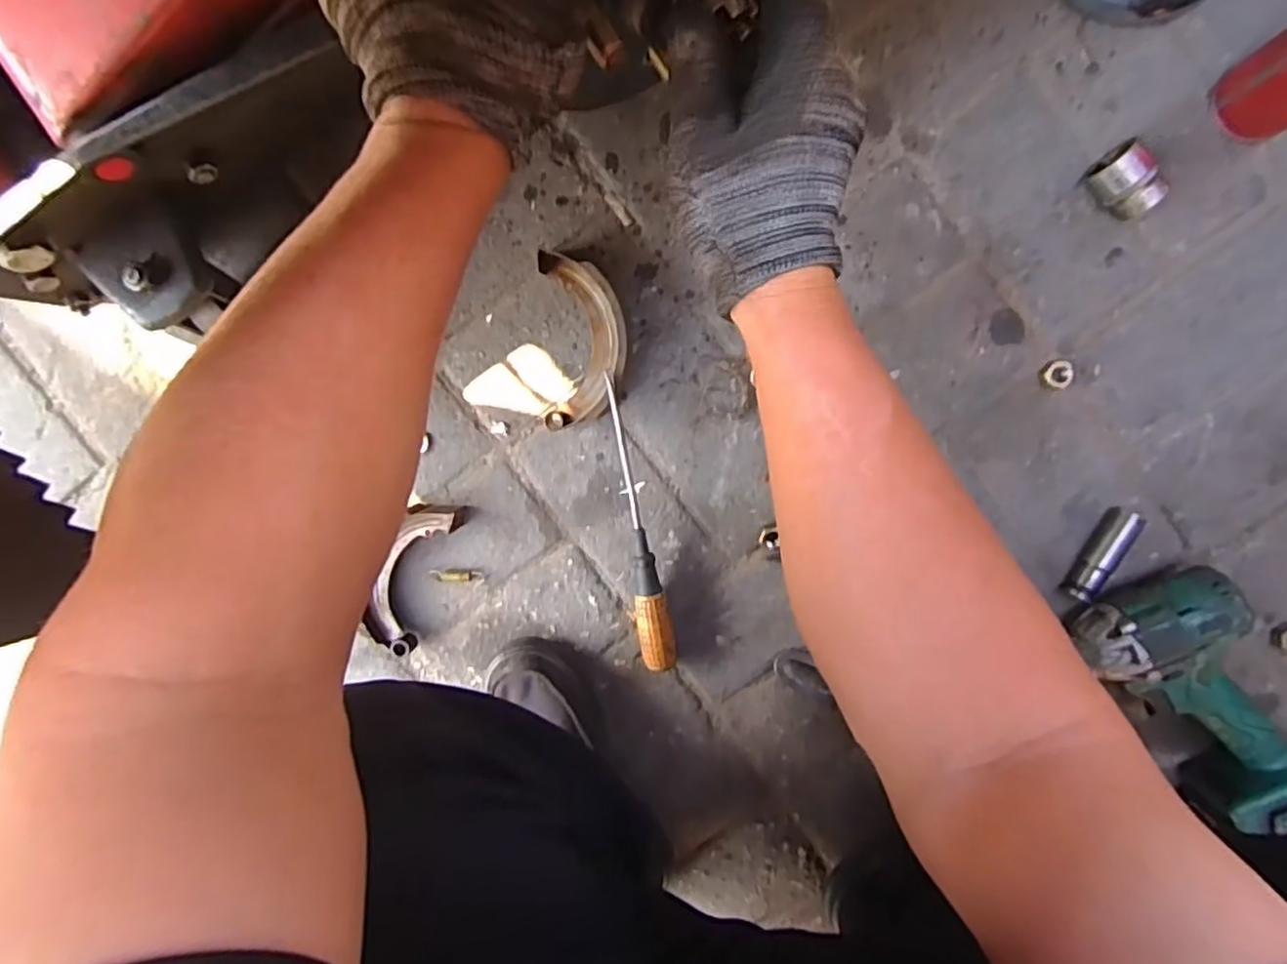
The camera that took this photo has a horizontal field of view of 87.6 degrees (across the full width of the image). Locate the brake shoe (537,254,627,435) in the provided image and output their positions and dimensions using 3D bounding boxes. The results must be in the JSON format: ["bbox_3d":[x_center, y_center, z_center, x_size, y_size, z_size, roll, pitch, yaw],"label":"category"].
[{"bbox_3d":[-0.047,-0.113,0.548,0.067,0.034,0.135,1,98,6],"label":"brake shoe"}]

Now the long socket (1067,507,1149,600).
[{"bbox_3d":[0.370,0.059,0.539,0.024,0.019,0.079,28,100,1],"label":"long socket"}]

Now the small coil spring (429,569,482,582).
[{"bbox_3d":[-0.168,0.083,0.597,0.044,0.008,0.012,2,98,-7],"label":"small coil spring"}]

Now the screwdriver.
[{"bbox_3d":[0.000,0.037,0.561,0.028,0.035,0.245,-6,97,7],"label":"screwdriver"}]

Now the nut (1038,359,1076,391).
[{"bbox_3d":[0.327,-0.085,0.531,0.025,0.007,0.023,1,98,6],"label":"nut"}]

